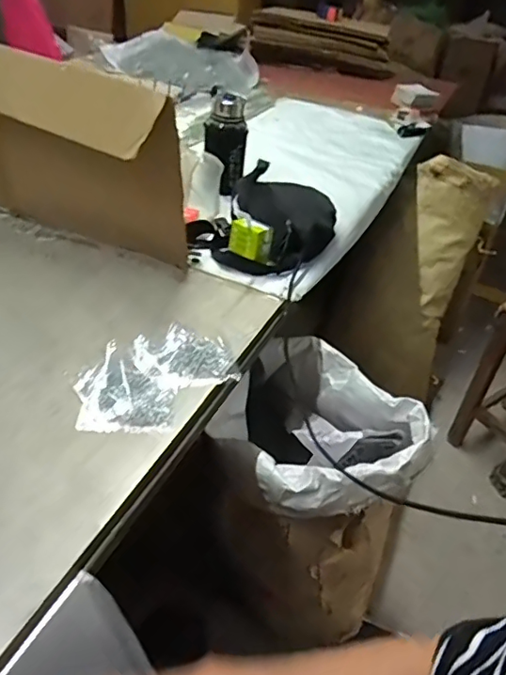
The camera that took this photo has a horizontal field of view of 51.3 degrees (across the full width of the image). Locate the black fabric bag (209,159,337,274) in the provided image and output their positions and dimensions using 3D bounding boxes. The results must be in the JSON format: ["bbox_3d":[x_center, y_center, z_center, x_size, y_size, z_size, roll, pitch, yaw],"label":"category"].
[{"bbox_3d":[0.046,-0.205,0.909,0.190,0.076,0.291,11,37,4],"label":"black fabric bag"}]

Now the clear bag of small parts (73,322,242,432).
[{"bbox_3d":[-0.111,0.044,0.601,0.122,0.021,0.184,30,42,27],"label":"clear bag of small parts"}]

